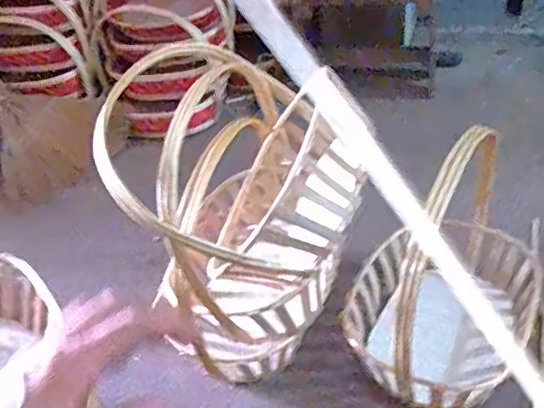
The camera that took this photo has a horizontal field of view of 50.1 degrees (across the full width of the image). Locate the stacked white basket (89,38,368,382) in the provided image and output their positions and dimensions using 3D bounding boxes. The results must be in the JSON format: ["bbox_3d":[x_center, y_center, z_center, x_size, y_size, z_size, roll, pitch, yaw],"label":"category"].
[{"bbox_3d":[-0.043,0.012,0.995,0.359,0.453,0.423,-8,35,1],"label":"stacked white basket"}]

